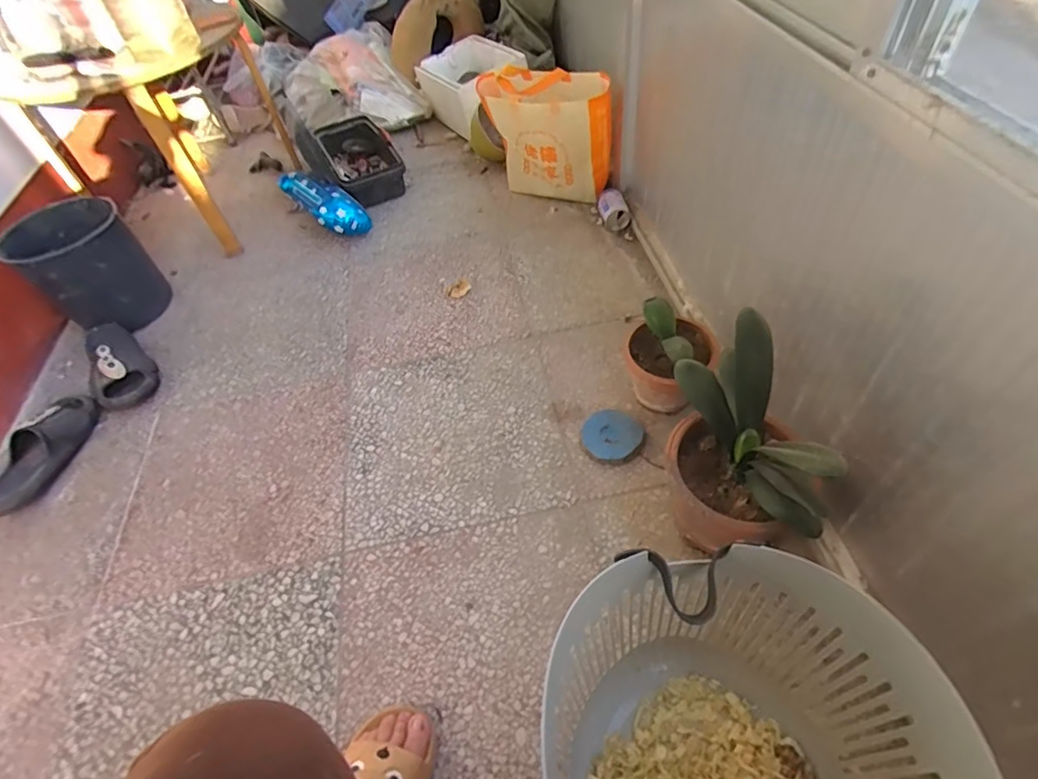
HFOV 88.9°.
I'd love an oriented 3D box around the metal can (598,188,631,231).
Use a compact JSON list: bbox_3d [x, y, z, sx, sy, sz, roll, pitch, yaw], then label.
[{"bbox_3d":[0.236,-0.446,1.309,0.072,0.062,0.088,-6,51,3],"label":"metal can"}]

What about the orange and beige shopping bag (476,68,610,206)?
[{"bbox_3d":[0.063,-0.620,1.329,0.327,0.305,0.096,18,57,21],"label":"orange and beige shopping bag"}]

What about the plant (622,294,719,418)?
[{"bbox_3d":[0.261,-0.044,0.930,0.137,0.168,0.133,14,55,18],"label":"plant"}]

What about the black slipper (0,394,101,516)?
[{"bbox_3d":[-0.936,0.118,1.028,0.112,0.086,0.255,17,56,21],"label":"black slipper"}]

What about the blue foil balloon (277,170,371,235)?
[{"bbox_3d":[-0.568,-0.541,1.543,0.128,0.107,0.345,-36,55,-19],"label":"blue foil balloon"}]

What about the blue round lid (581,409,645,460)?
[{"bbox_3d":[0.162,0.077,0.930,0.102,0.029,0.102,-2,50,3],"label":"blue round lid"}]

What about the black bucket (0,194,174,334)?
[{"bbox_3d":[-1.021,-0.284,1.284,0.243,0.255,0.246,-39,57,-21],"label":"black bucket"}]

